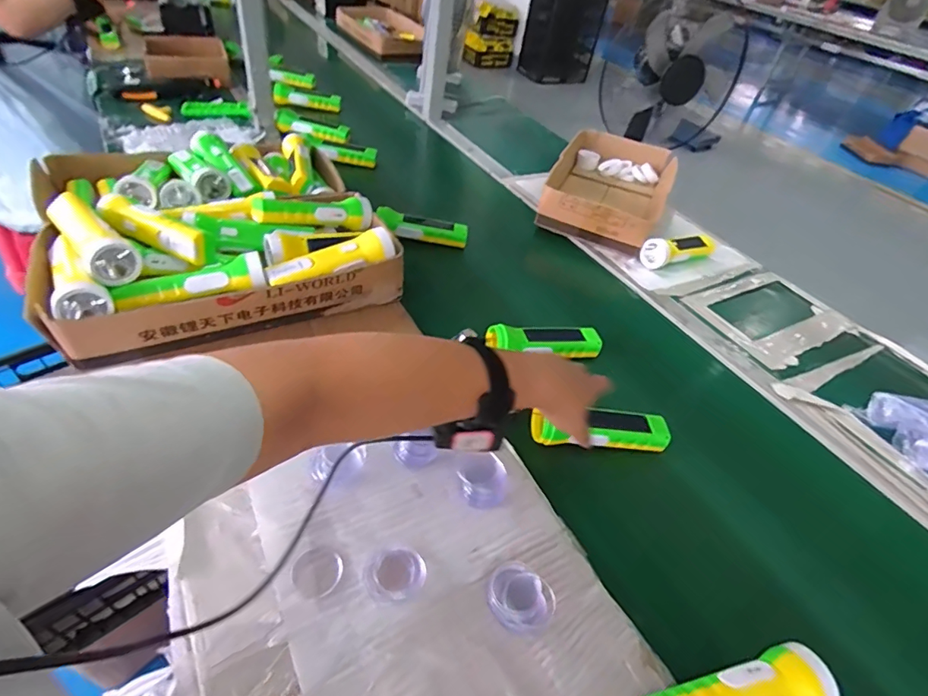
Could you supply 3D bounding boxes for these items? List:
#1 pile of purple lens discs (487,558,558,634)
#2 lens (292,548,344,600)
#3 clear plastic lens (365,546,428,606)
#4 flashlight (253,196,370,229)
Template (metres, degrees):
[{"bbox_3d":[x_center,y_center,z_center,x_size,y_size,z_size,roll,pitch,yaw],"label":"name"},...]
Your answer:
[{"bbox_3d":[0.049,0.222,0.432,0.046,0.028,0.059,-28,55,-29],"label":"pile of purple lens discs"},{"bbox_3d":[-0.132,0.202,0.438,0.041,0.007,0.042,6,43,-5],"label":"lens"},{"bbox_3d":[-0.062,0.205,0.442,0.050,0.013,0.048,6,43,-5],"label":"clear plastic lens"},{"bbox_3d":[-0.221,-0.205,0.720,0.172,0.038,0.056,-11,47,-37],"label":"flashlight"}]

